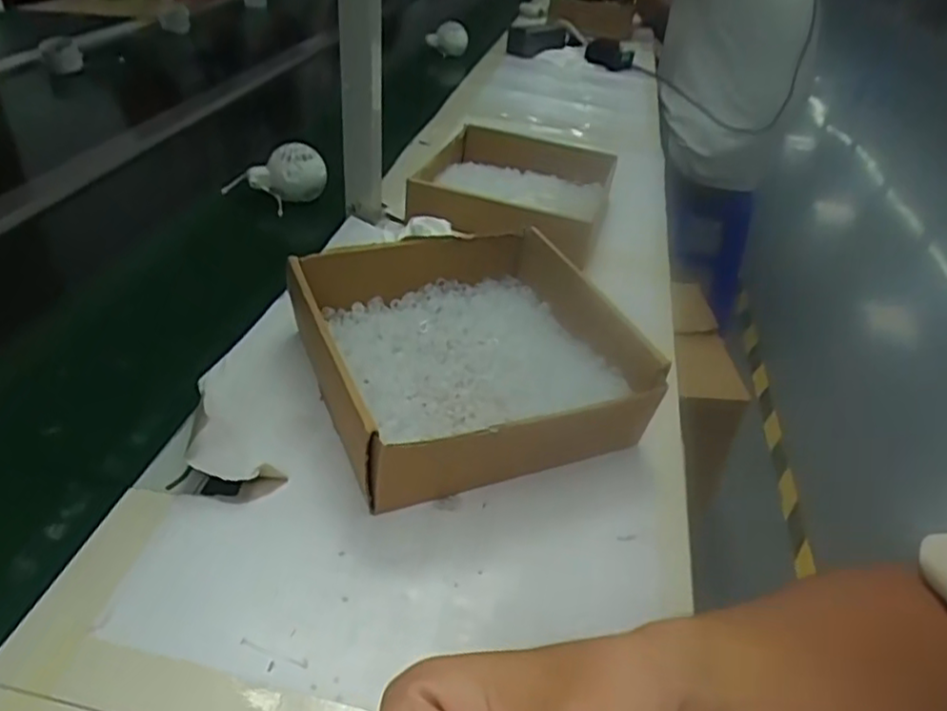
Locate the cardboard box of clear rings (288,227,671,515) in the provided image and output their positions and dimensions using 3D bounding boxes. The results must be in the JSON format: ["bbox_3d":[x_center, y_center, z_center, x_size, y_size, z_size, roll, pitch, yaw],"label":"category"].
[{"bbox_3d":[-0.003,-0.005,0.493,0.218,0.071,0.215,-13,40,-21],"label":"cardboard box of clear rings"}]

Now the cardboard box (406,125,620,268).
[{"bbox_3d":[0.052,-0.193,0.776,0.198,0.062,0.243,14,37,11],"label":"cardboard box"}]

